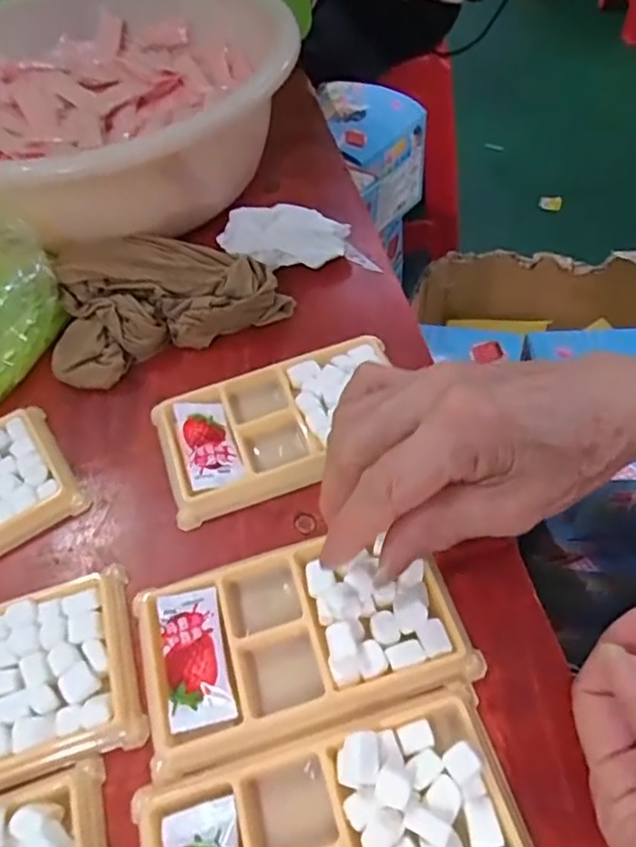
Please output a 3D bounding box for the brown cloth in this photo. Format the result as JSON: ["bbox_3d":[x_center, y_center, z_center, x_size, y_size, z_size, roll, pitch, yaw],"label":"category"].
[{"bbox_3d":[-0.098,-0.080,0.383,0.136,0.043,0.082,-23,54,-12],"label":"brown cloth"}]

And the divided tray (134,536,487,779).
[{"bbox_3d":[-0.008,0.086,0.264,0.131,0.020,0.074,-15,53,-6],"label":"divided tray"}]

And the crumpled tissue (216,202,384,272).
[{"bbox_3d":[-0.015,-0.123,0.419,0.104,0.027,0.037,14,55,15],"label":"crumpled tissue"}]

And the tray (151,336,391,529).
[{"bbox_3d":[-0.018,0.001,0.336,0.129,0.014,0.074,-18,54,-9],"label":"tray"}]

